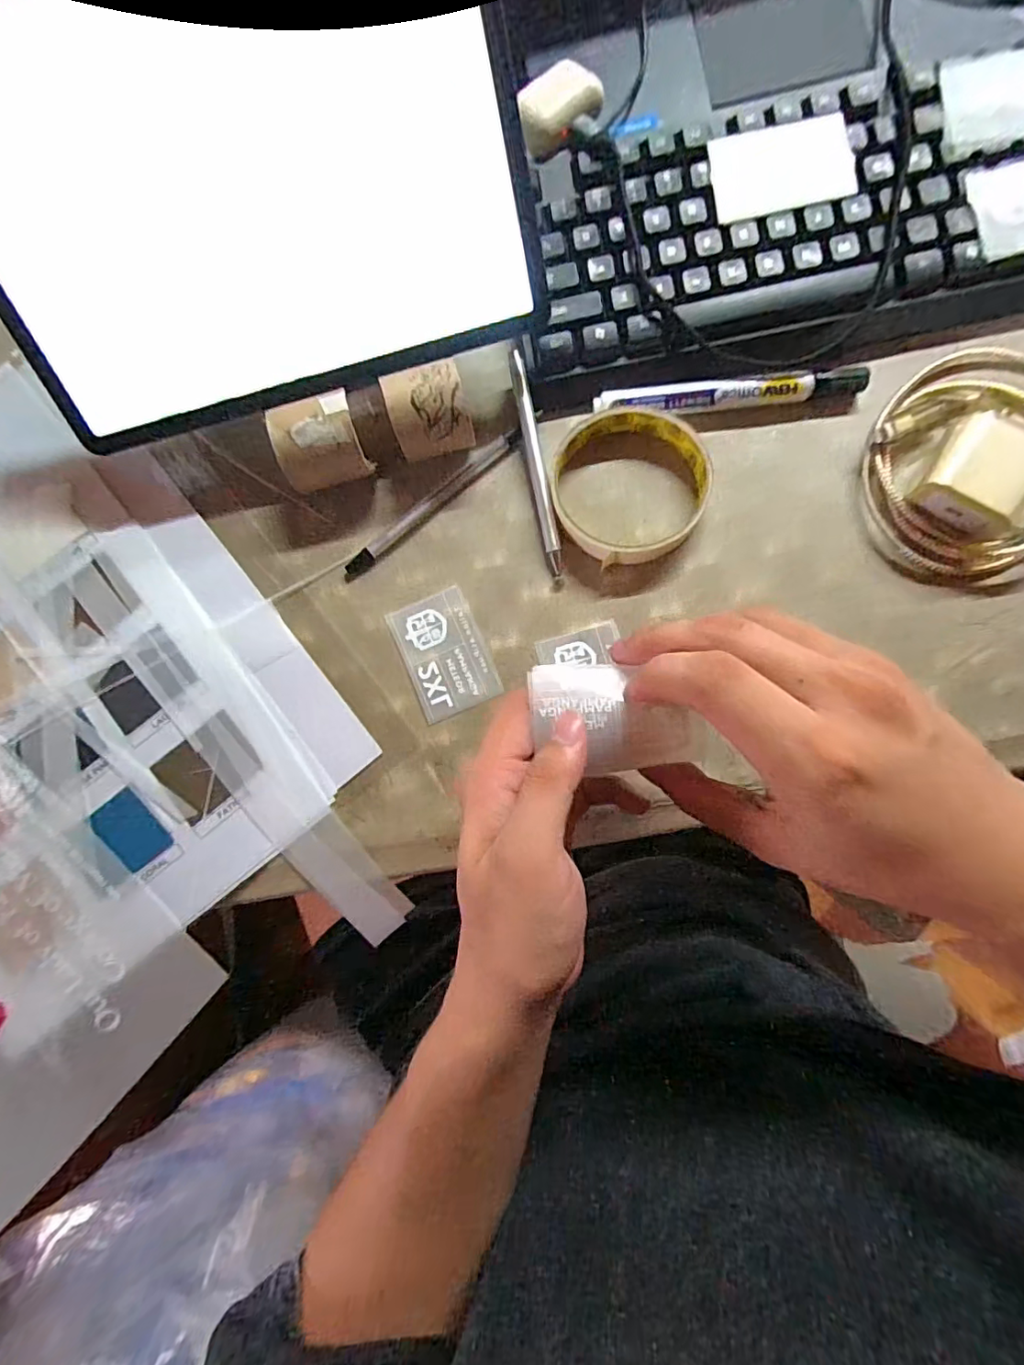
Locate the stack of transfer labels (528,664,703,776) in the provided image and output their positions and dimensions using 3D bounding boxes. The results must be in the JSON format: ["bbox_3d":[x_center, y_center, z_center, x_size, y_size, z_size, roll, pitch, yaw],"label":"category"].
[{"bbox_3d":[0.039,0.012,0.212,0.060,0.009,0.043,-7,82,6],"label":"stack of transfer labels"}]

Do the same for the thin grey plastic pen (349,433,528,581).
[{"bbox_3d":[-0.045,-0.101,0.307,0.125,0.007,0.012,-39,84,0],"label":"thin grey plastic pen"}]

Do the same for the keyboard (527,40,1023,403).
[{"bbox_3d":[0.216,-0.252,0.280,0.416,0.025,0.130,-8,85,3],"label":"keyboard"}]

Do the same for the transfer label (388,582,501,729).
[{"bbox_3d":[-0.037,-0.016,0.298,0.044,0.004,0.065,-23,84,2],"label":"transfer label"}]

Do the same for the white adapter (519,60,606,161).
[{"bbox_3d":[0.025,-0.318,0.300,0.049,0.017,0.028,-33,84,1],"label":"white adapter"}]

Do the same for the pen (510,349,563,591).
[{"bbox_3d":[0.014,-0.118,0.301,0.008,0.009,0.131,-11,85,3],"label":"pen"}]

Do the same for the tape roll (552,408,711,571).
[{"bbox_3d":[0.063,-0.107,0.293,0.082,0.015,0.081,0,85,4],"label":"tape roll"}]

